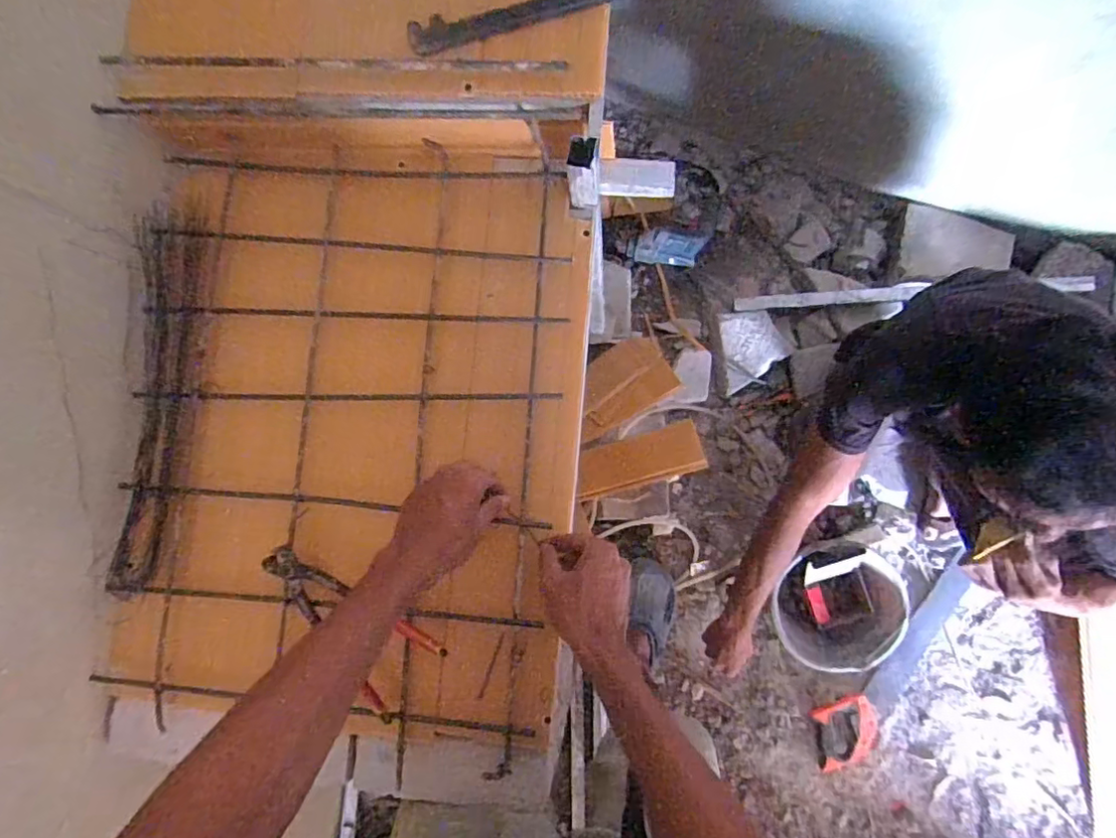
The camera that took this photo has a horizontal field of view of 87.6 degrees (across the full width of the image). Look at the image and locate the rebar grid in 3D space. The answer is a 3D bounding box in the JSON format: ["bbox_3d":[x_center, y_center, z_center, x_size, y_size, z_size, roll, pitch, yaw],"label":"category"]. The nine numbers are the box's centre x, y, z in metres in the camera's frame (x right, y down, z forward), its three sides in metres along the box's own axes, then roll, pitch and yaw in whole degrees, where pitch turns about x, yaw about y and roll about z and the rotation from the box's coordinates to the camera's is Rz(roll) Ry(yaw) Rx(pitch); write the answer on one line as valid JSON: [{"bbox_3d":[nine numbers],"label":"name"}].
[{"bbox_3d":[-0.263,0.028,0.674,0.523,0.051,0.691,5,86,6],"label":"rebar grid"}]

